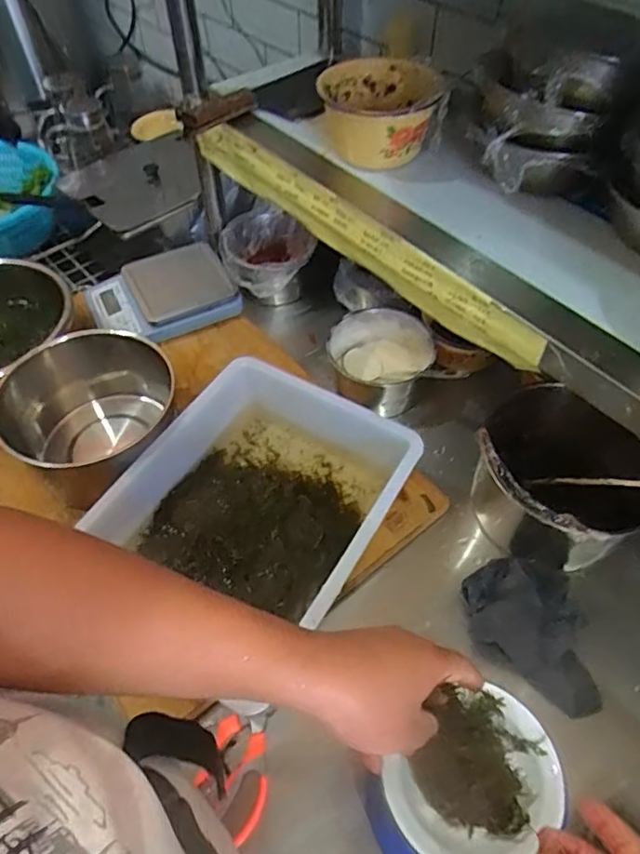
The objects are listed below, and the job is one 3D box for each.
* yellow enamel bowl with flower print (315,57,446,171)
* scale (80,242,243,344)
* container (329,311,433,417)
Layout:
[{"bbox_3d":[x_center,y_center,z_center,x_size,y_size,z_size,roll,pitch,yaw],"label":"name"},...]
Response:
[{"bbox_3d":[0.072,-0.386,0.706,0.148,0.073,0.148,0,53,0],"label":"yellow enamel bowl with flower print"},{"bbox_3d":[-0.264,-0.220,0.965,0.229,0.047,0.178,-22,56,-16],"label":"scale"},{"bbox_3d":[0.087,-0.098,0.856,0.145,0.076,0.138,0,53,0],"label":"container"}]

